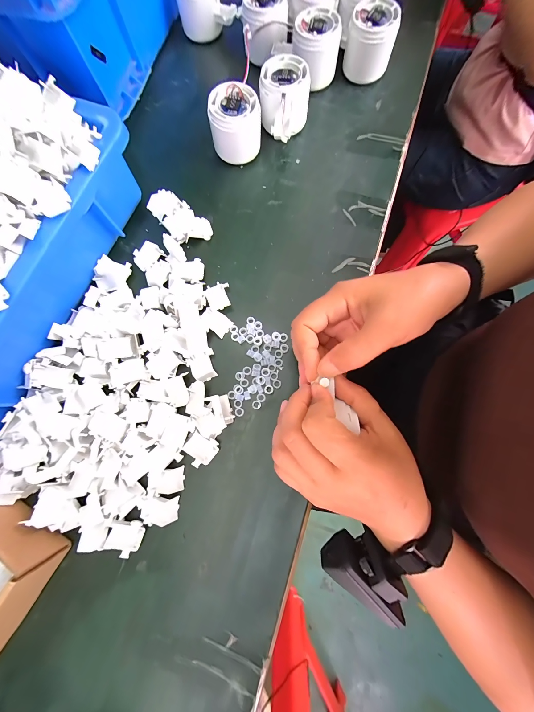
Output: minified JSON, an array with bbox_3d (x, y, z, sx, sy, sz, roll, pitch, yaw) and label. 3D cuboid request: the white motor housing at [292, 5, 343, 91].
[{"bbox_3d":[0.062,-0.389,0.317,0.057,0.054,0.055,9,78,4],"label":"white motor housing"}]

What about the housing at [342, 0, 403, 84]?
[{"bbox_3d":[0.130,-0.395,0.318,0.057,0.058,0.052,14,79,5],"label":"housing"}]

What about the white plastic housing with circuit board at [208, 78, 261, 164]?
[{"bbox_3d":[-0.036,-0.270,0.296,0.058,0.053,0.058,-6,78,0],"label":"white plastic housing with circuit board"}]

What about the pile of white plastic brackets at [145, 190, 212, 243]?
[{"bbox_3d":[-0.100,-0.160,0.290,0.043,0.020,0.073,-40,80,-7],"label":"pile of white plastic brackets"}]

